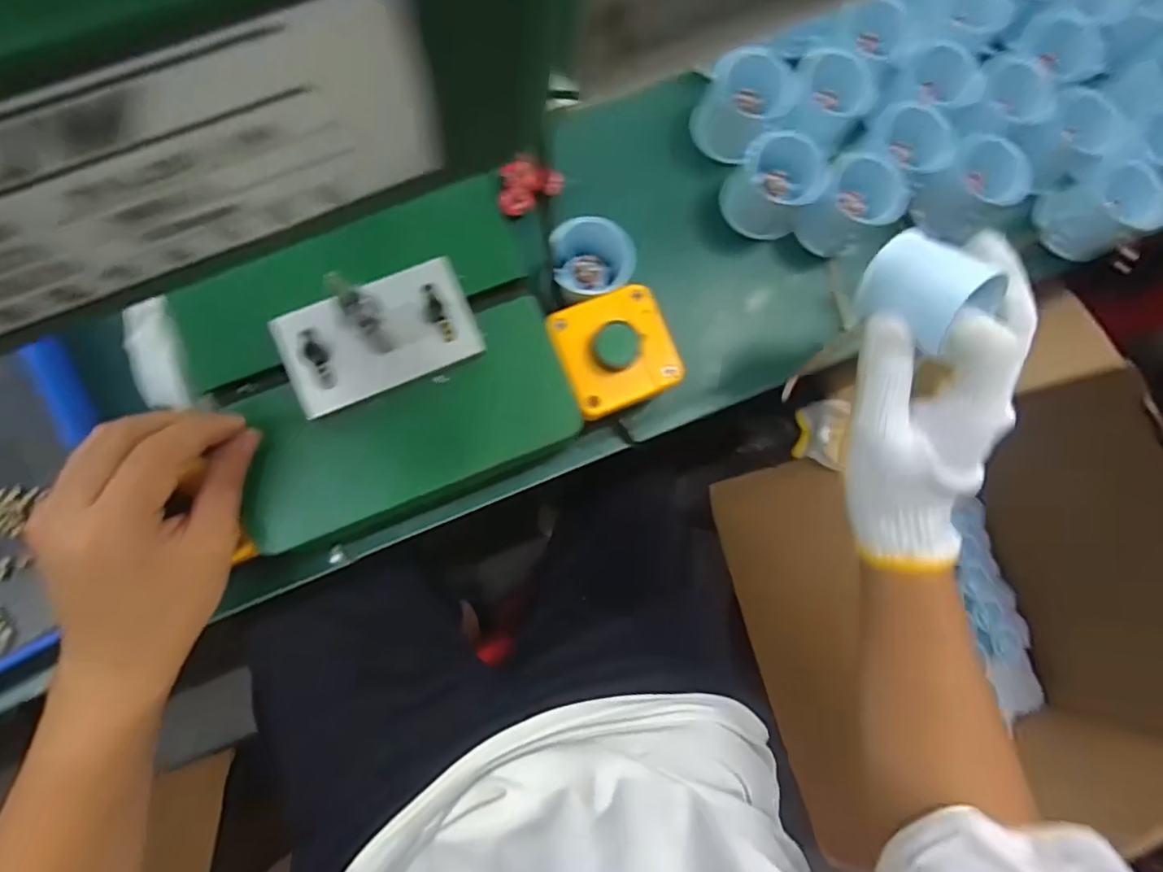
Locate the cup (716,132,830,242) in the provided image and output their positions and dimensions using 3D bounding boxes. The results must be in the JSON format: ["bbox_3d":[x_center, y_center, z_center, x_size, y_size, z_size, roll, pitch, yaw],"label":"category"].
[{"bbox_3d":[0.135,-0.178,0.415,0.058,0.055,0.051,32,81,0],"label":"cup"}]

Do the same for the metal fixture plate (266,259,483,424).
[{"bbox_3d":[-0.112,-0.058,0.324,0.102,0.009,0.062,-23,85,-8],"label":"metal fixture plate"}]

